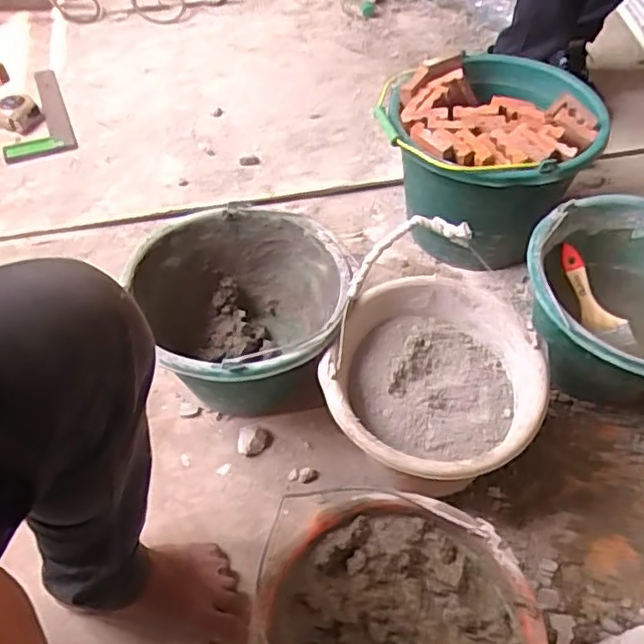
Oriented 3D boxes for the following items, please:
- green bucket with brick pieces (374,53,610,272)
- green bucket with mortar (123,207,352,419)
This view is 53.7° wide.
[{"bbox_3d":[0.248,-0.240,0.992,0.297,0.238,0.316,29,56,20],"label":"green bucket with brick pieces"},{"bbox_3d":[-0.100,0.005,0.824,0.260,0.178,0.270,-25,56,-20],"label":"green bucket with mortar"}]

